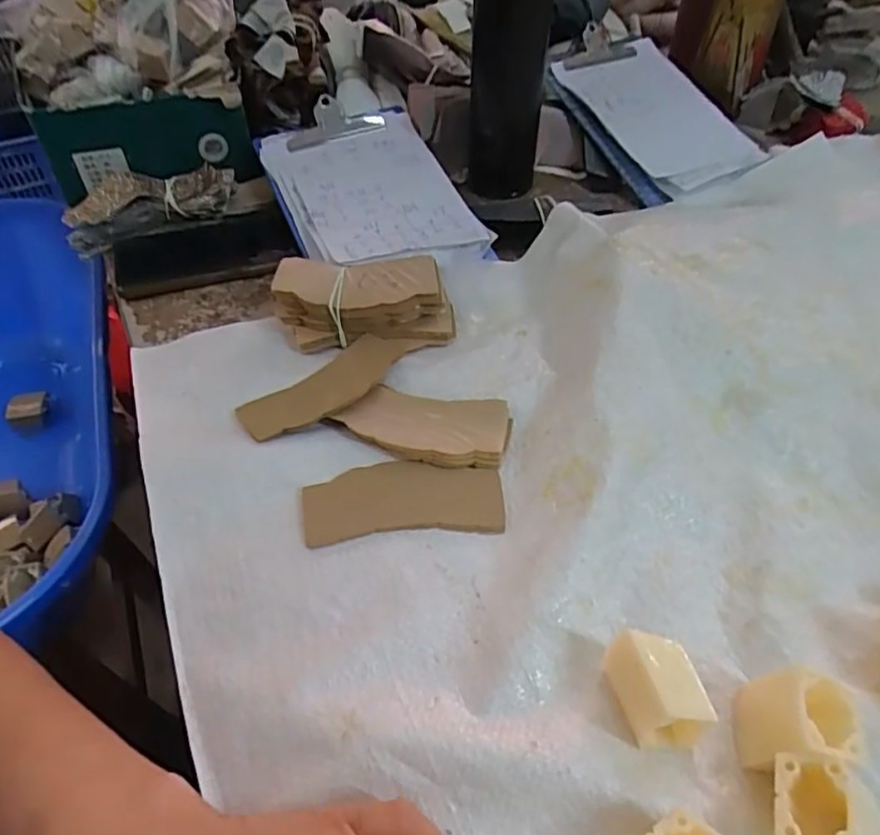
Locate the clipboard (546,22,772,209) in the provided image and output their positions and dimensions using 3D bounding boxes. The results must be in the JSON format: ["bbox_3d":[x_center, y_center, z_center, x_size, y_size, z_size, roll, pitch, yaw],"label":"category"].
[{"bbox_3d":[0.213,-0.321,0.630,0.145,0.032,0.234,-21,66,-16],"label":"clipboard"}]

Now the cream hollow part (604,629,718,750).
[{"bbox_3d":[0.091,0.118,0.267,0.032,0.034,0.042,-15,50,-14],"label":"cream hollow part"}]

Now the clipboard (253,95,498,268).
[{"bbox_3d":[-0.061,-0.195,0.525,0.143,0.024,0.210,-21,60,-16],"label":"clipboard"}]

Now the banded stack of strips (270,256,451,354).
[{"bbox_3d":[-0.054,-0.082,0.440,0.128,0.039,0.059,2,48,1],"label":"banded stack of strips"}]

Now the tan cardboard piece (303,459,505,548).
[{"bbox_3d":[-0.021,0.047,0.355,0.111,0.005,0.049,-4,48,-4],"label":"tan cardboard piece"}]

